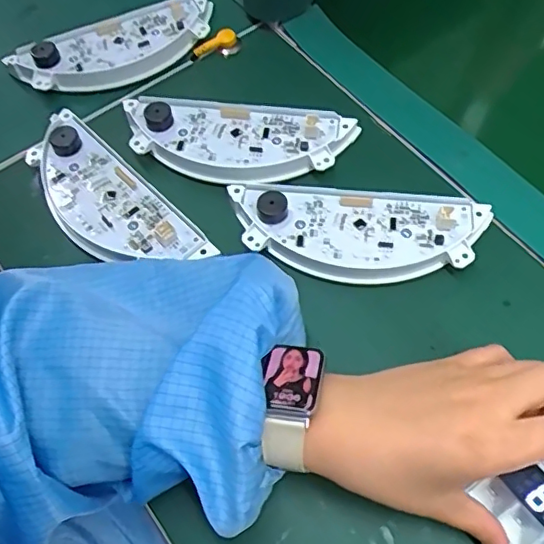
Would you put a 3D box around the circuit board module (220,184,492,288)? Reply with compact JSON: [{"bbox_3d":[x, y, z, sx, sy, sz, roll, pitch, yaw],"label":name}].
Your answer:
[{"bbox_3d":[0.060,-0.027,0.393,0.171,0.022,0.067,2,62,3],"label":"circuit board module"}]

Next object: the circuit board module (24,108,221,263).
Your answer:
[{"bbox_3d":[-0.122,-0.053,0.411,0.066,0.024,0.171,-40,68,-18],"label":"circuit board module"}]

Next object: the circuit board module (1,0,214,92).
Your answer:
[{"bbox_3d":[-0.133,-0.188,0.488,0.177,0.032,0.081,-17,63,-8],"label":"circuit board module"}]

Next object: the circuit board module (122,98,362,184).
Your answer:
[{"bbox_3d":[-0.028,-0.100,0.431,0.176,0.019,0.072,6,62,4],"label":"circuit board module"}]

